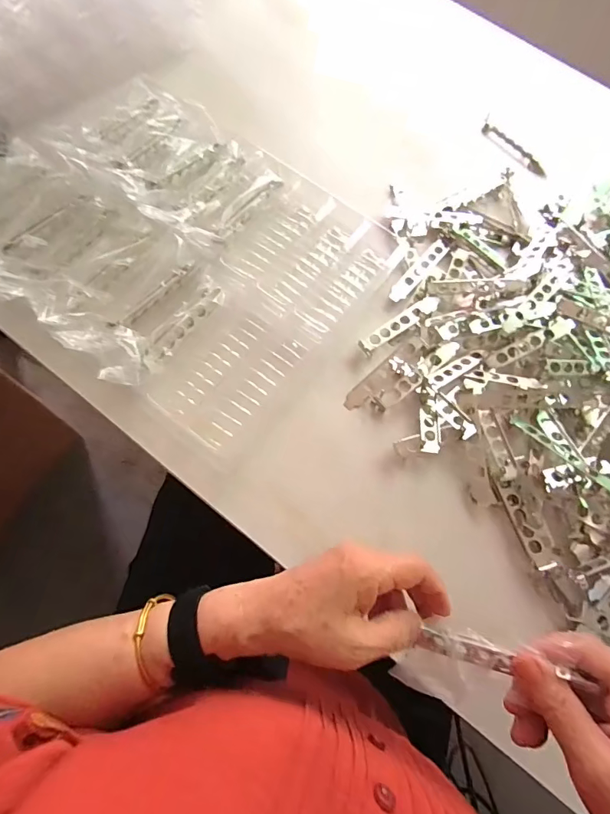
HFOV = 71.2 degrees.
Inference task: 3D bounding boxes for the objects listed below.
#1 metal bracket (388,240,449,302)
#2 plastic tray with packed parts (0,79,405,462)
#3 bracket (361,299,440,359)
[{"bbox_3d":[0.141,-0.167,0.521,0.021,0.004,0.112,40,71,9],"label":"metal bracket"},{"bbox_3d":[-0.140,-0.192,0.484,0.420,0.049,0.359,39,70,3],"label":"plastic tray with packed parts"},{"bbox_3d":[0.109,-0.096,0.488,0.116,0.011,0.020,-34,77,-17],"label":"bracket"}]

